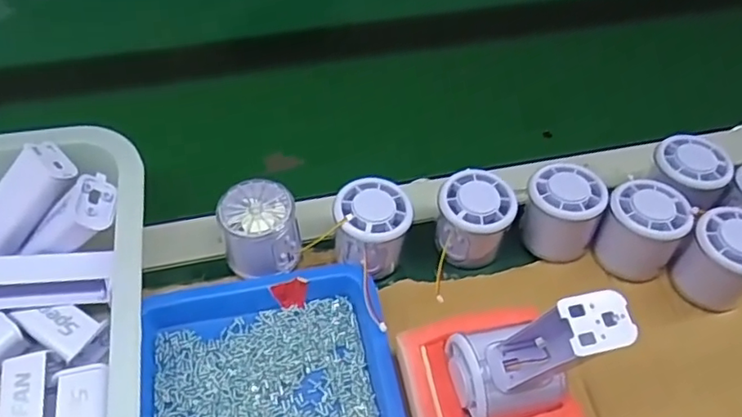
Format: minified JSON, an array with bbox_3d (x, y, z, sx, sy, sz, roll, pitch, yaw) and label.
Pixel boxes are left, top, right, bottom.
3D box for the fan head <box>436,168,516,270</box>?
[{"bbox_3d":[0.077,0.009,0.464,0.053,0.055,0.056,1,54,-2],"label":"fan head"}]

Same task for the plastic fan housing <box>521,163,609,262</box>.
[{"bbox_3d":[0.147,0.003,0.469,0.058,0.062,0.055,25,56,15],"label":"plastic fan housing"}]

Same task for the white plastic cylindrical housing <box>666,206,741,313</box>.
[{"bbox_3d":[0.254,0.037,0.438,0.053,0.062,0.058,1,54,-2],"label":"white plastic cylindrical housing"}]

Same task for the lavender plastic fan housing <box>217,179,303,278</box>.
[{"bbox_3d":[-0.083,0.016,0.454,0.055,0.048,0.057,-14,56,-13],"label":"lavender plastic fan housing"}]

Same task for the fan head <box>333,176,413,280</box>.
[{"bbox_3d":[0.000,0.014,0.455,0.054,0.051,0.057,1,54,-2],"label":"fan head"}]

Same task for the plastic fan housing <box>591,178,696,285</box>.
[{"bbox_3d":[0.203,0.015,0.454,0.057,0.059,0.055,1,54,-2],"label":"plastic fan housing"}]

